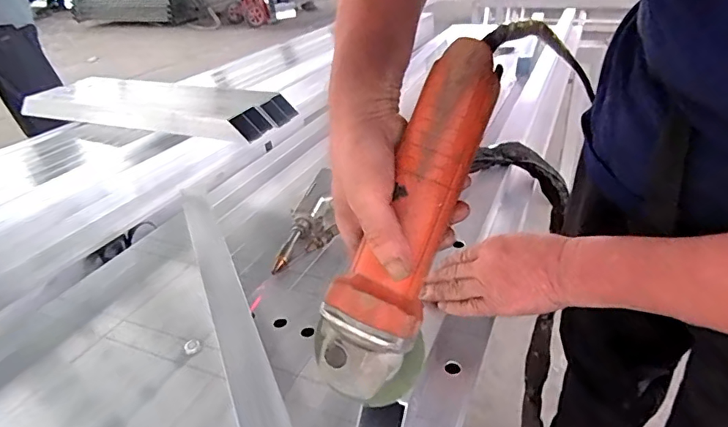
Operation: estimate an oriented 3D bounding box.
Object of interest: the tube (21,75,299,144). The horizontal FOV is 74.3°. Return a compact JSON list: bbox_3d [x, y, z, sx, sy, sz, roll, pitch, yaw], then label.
[{"bbox_3d":[-0.411,-0.220,0.960,0.515,0.044,0.171,9,32,19],"label":"tube"}]

